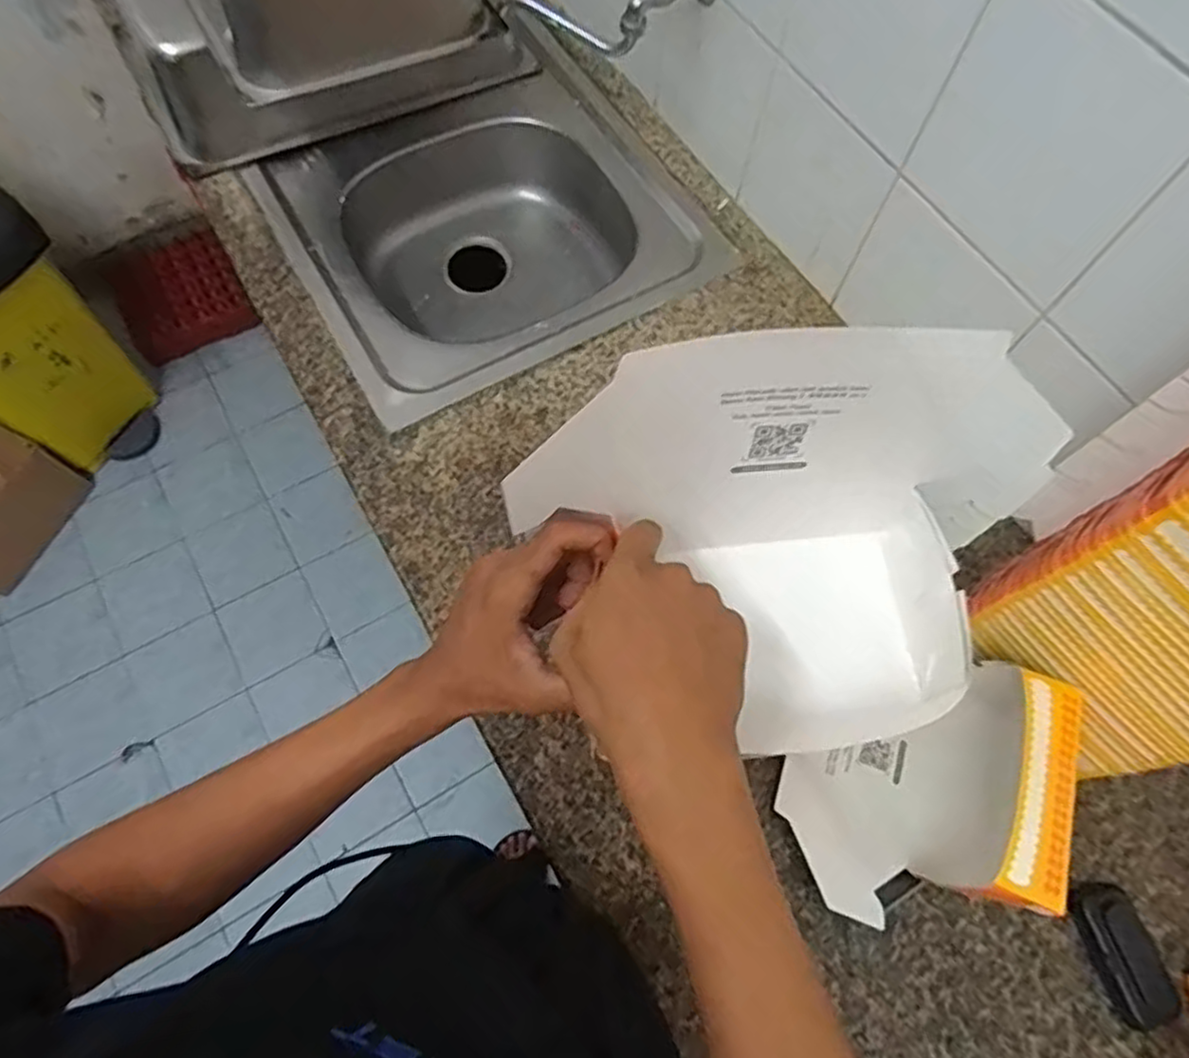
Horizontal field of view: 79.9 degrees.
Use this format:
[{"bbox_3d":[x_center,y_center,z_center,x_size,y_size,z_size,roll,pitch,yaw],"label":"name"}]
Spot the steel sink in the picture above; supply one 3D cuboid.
[{"bbox_3d":[-0.142,-0.380,0.999,0.520,0.178,0.481,-34,73,-15],"label":"steel sink"}]

